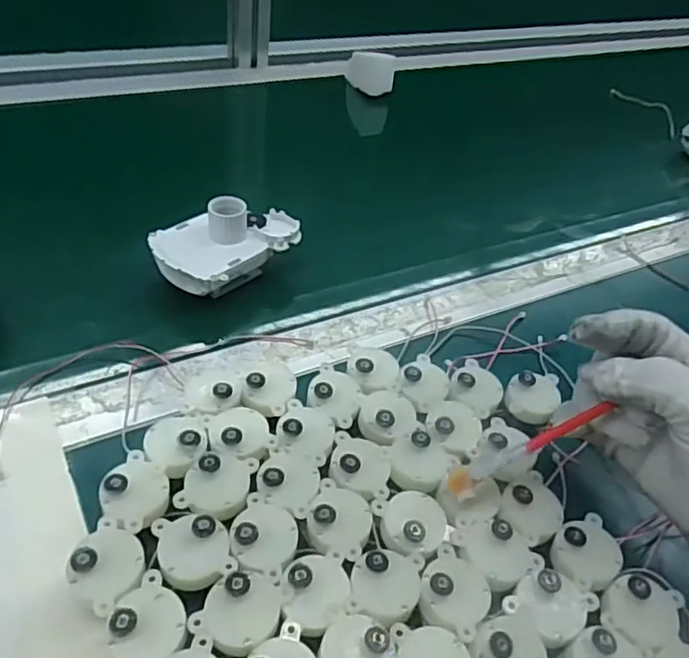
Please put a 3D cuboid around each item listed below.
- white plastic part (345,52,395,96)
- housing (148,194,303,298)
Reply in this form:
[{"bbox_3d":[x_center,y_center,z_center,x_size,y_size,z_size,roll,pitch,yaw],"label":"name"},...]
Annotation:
[{"bbox_3d":[0.033,-0.317,0.749,0.056,0.041,0.044,8,43,-2],"label":"white plastic part"},{"bbox_3d":[-0.088,-0.063,0.452,0.071,0.053,0.100,32,48,24],"label":"housing"}]

